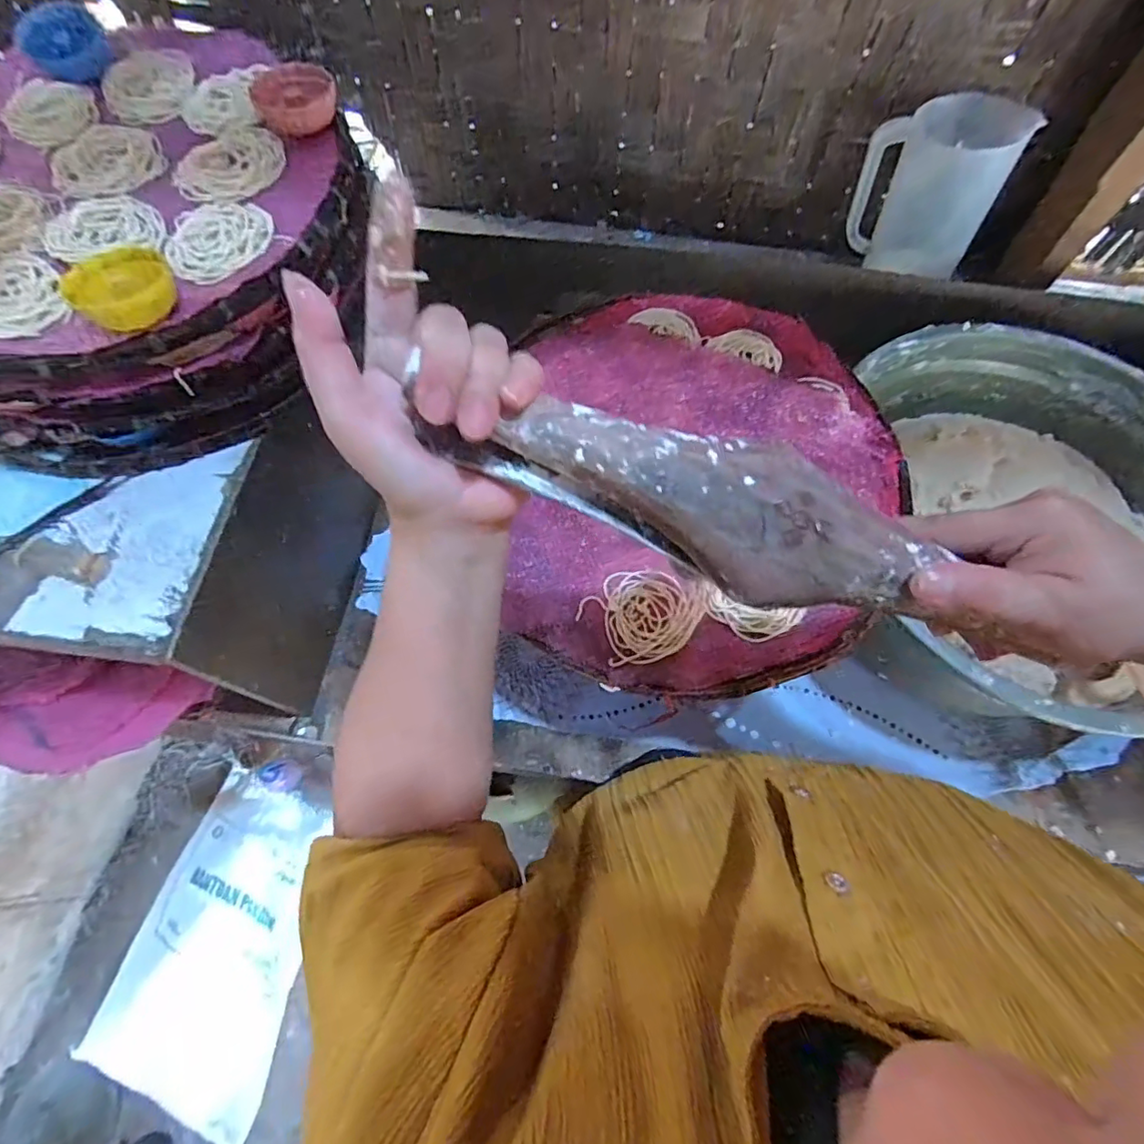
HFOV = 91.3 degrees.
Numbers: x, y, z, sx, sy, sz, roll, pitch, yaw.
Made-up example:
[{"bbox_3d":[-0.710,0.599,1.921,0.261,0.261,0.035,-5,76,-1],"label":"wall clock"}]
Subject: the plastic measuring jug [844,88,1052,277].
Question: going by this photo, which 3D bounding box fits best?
[{"bbox_3d":[0.387,-0.419,0.616,0.144,0.141,0.093,26,68,11],"label":"plastic measuring jug"}]

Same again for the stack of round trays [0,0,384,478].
[{"bbox_3d":[-0.345,-0.272,0.453,0.353,0.129,0.363,-13,66,-6],"label":"stack of round trays"}]

